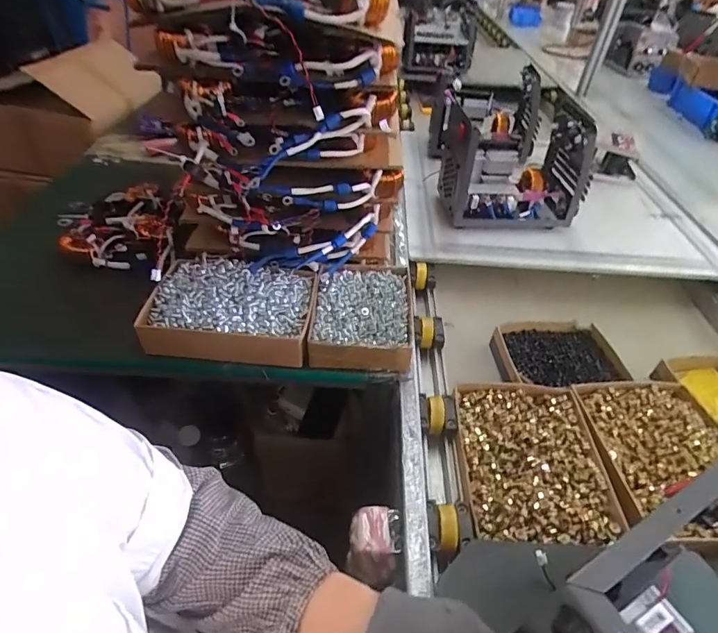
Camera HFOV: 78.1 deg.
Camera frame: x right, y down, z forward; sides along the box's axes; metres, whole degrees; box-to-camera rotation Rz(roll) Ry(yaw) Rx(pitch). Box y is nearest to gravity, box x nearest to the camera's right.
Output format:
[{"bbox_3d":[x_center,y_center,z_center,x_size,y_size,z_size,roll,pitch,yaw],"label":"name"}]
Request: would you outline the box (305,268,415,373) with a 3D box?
[{"bbox_3d":[0.004,-0.005,0.615,0.134,0.037,0.174,4,42,0],"label":"box"}]

